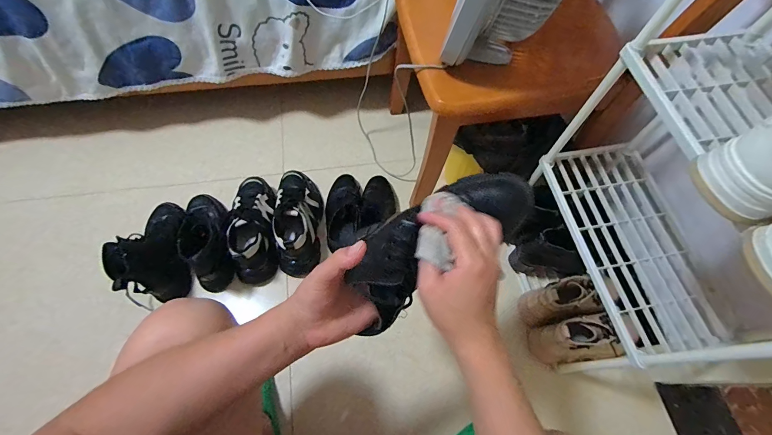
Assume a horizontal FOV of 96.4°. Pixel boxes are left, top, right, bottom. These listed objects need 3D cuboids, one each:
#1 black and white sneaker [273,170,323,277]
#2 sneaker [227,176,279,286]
[{"bbox_3d":[-0.216,-0.012,0.855,0.103,0.110,0.244,-4,65,-5],"label":"black and white sneaker"},{"bbox_3d":[-0.322,0.013,0.841,0.100,0.109,0.262,-6,65,-5],"label":"sneaker"}]

